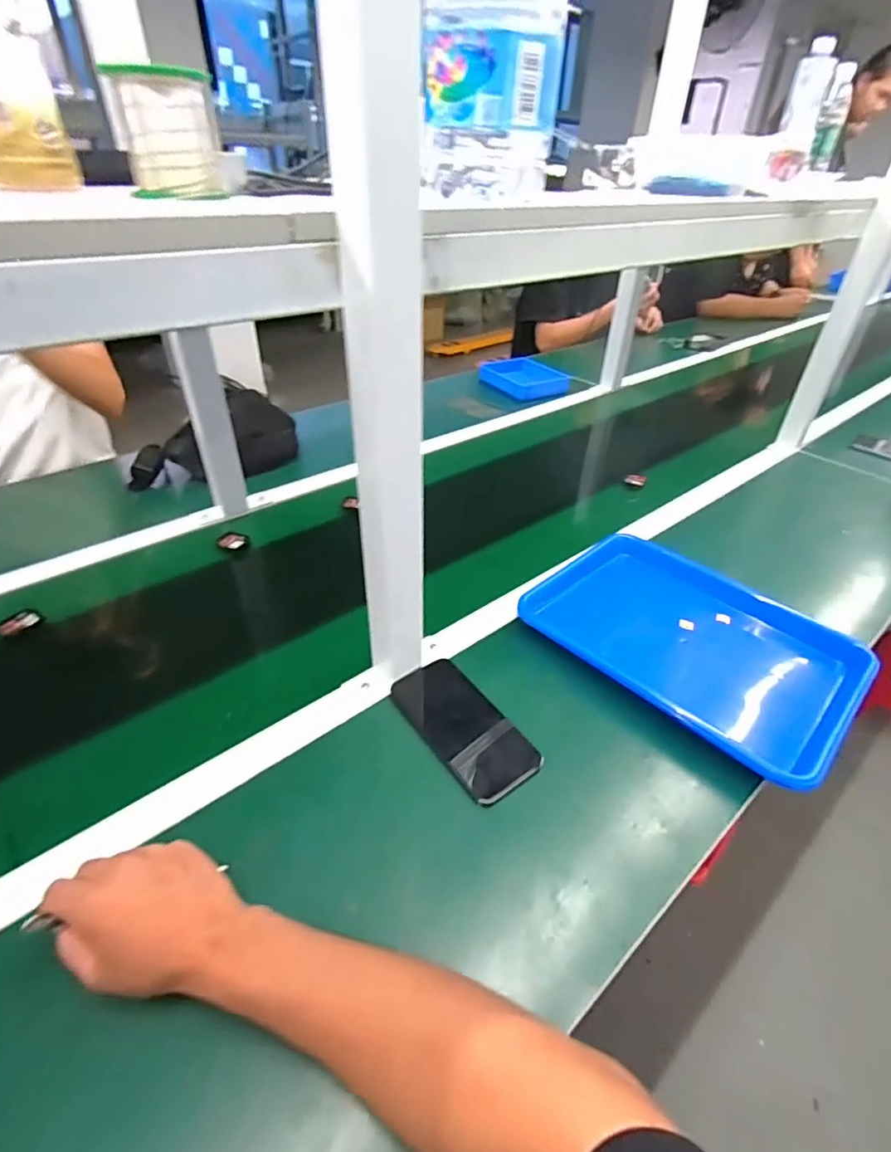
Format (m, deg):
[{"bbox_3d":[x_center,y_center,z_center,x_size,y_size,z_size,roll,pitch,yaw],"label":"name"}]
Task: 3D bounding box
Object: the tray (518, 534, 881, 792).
[{"bbox_3d":[0.294,0.065,0.630,0.329,0.032,0.260,33,47,33],"label":"tray"}]

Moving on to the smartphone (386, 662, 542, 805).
[{"bbox_3d":[0.018,0.149,0.534,0.075,0.015,0.158,-33,53,-21],"label":"smartphone"}]

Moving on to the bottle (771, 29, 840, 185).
[{"bbox_3d":[0.707,-0.914,1.058,0.069,0.199,0.074,20,41,21],"label":"bottle"}]

